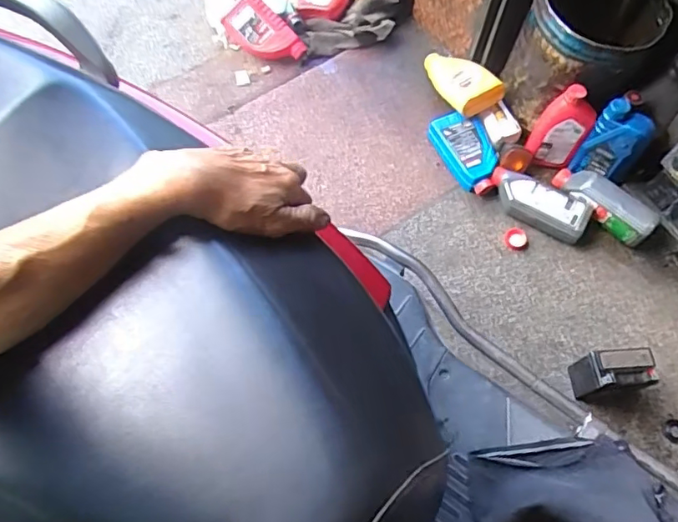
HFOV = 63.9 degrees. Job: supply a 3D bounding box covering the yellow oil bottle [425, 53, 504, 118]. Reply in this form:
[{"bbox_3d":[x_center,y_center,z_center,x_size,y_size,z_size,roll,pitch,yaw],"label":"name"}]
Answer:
[{"bbox_3d":[0.320,-0.463,1.403,0.126,0.066,0.228,-43,59,19],"label":"yellow oil bottle"}]

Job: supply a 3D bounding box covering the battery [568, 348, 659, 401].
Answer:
[{"bbox_3d":[0.537,0.225,1.077,0.121,0.128,0.079,-6,67,-3],"label":"battery"}]

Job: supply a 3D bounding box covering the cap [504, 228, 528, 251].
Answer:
[{"bbox_3d":[0.413,-0.050,1.266,0.053,0.016,0.053,0,67,-1],"label":"cap"}]

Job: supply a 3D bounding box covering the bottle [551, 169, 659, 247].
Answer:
[{"bbox_3d":[0.607,-0.134,1.260,0.238,0.099,0.077,40,72,15],"label":"bottle"}]

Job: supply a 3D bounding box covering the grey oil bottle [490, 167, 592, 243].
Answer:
[{"bbox_3d":[0.463,-0.136,1.271,0.236,0.093,0.097,29,69,11],"label":"grey oil bottle"}]

